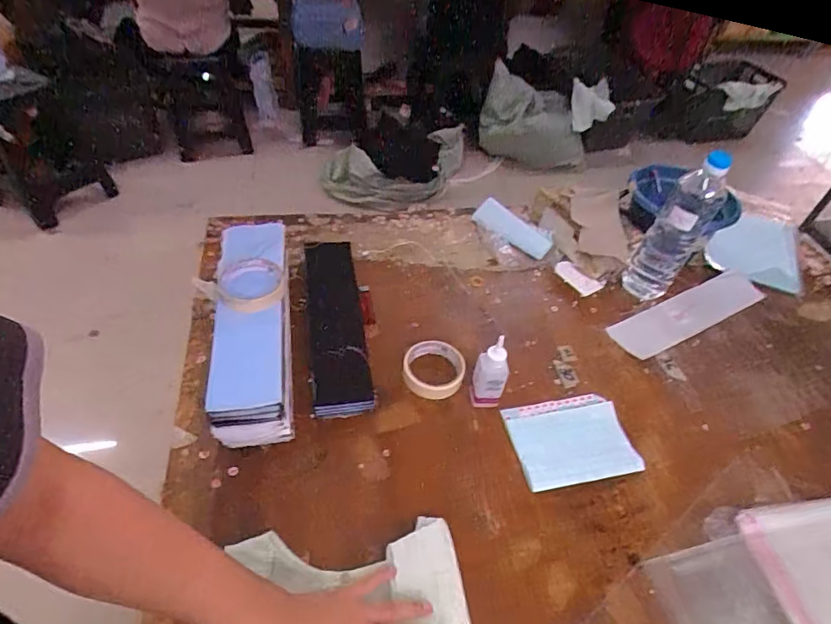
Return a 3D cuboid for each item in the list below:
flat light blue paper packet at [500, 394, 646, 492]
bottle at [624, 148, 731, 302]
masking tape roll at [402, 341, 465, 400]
[{"bbox_3d":[0.213,0.173,0.676,0.160,0.006,0.123,-7,47,-11],"label":"flat light blue paper packet"},{"bbox_3d":[0.424,-0.134,0.807,0.083,0.261,0.066,25,49,19],"label":"bottle"},{"bbox_3d":[0.026,0.085,0.728,0.089,0.031,0.089,2,46,-2],"label":"masking tape roll"}]

